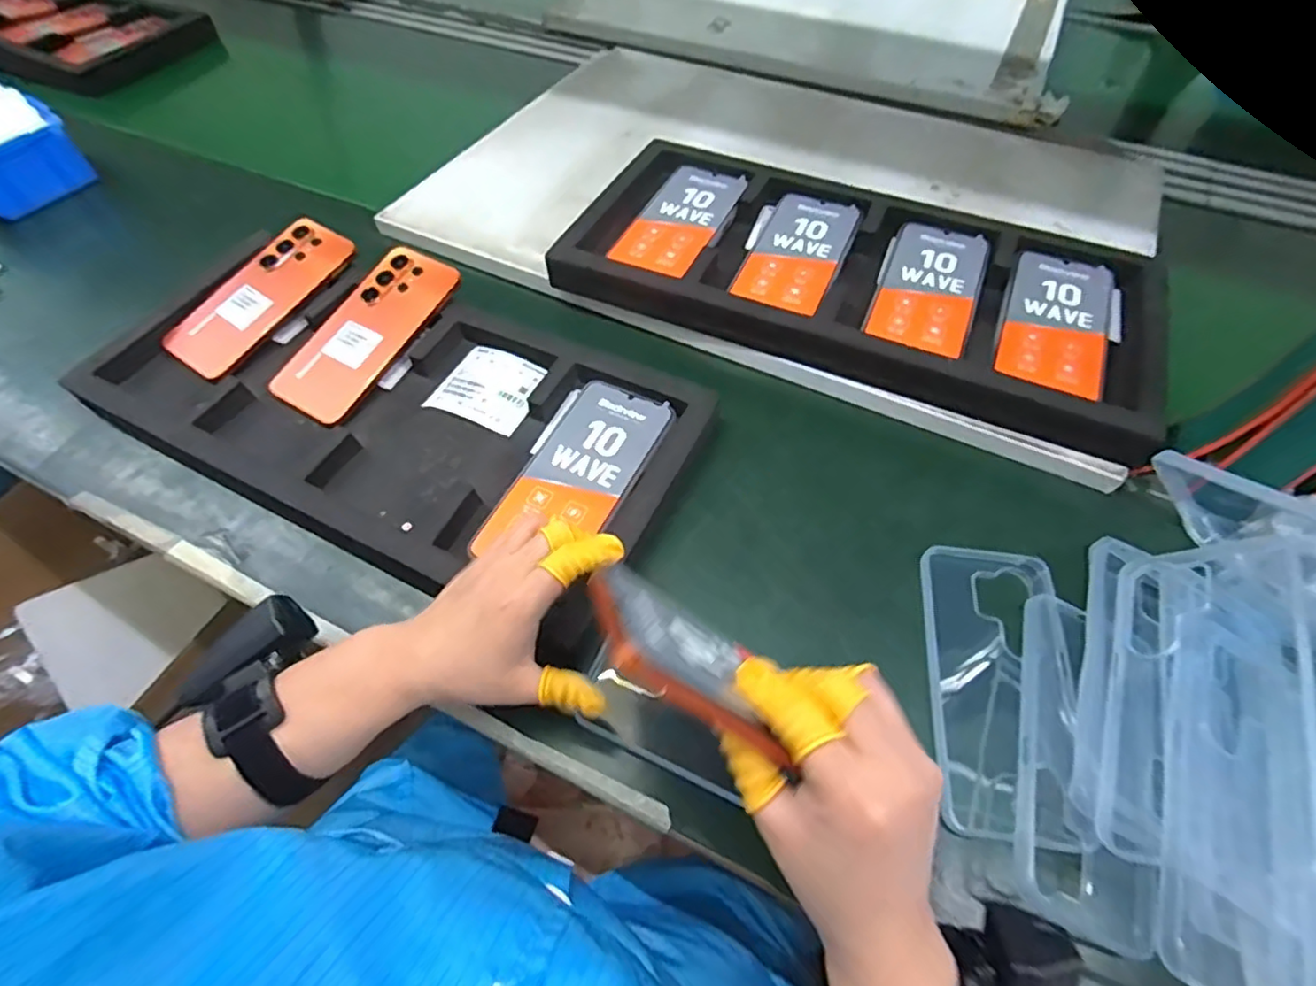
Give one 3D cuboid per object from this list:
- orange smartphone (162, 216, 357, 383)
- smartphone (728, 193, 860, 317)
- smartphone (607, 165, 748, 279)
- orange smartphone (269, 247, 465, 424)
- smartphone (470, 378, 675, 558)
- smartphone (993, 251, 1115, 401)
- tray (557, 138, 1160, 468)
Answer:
[{"bbox_3d":[-0.349,-0.175,0.548,0.080,0.006,0.170,30,73,12],"label":"orange smartphone"},{"bbox_3d":[0.126,-0.217,0.551,0.076,0.004,0.160,21,59,14],"label":"smartphone"},{"bbox_3d":[0.021,-0.256,0.578,0.075,0.008,0.158,21,59,14],"label":"smartphone"},{"bbox_3d":[-0.245,-0.137,0.522,0.080,0.010,0.171,28,72,16],"label":"orange smartphone"},{"bbox_3d":[-0.056,-0.017,0.446,0.076,0.008,0.158,25,60,16],"label":"smartphone"},{"bbox_3d":[0.321,-0.141,0.498,0.077,0.004,0.161,21,59,14],"label":"smartphone"},{"bbox_3d":[0.169,-0.188,0.548,0.479,0.048,0.230,21,59,14],"label":"tray"}]

